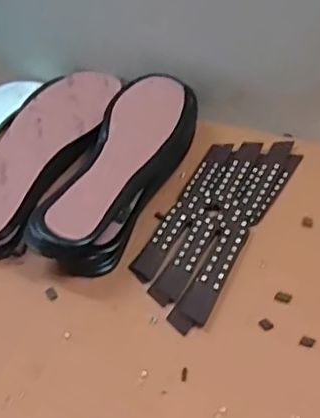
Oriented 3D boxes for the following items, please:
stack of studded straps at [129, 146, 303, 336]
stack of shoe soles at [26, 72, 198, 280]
[{"bbox_3d":[0.048,0.004,0.504,0.074,0.010,0.220,20,48,21],"label":"stack of studded straps"},{"bbox_3d":[-0.030,-0.033,0.510,0.069,0.051,0.219,13,46,16],"label":"stack of shoe soles"}]

